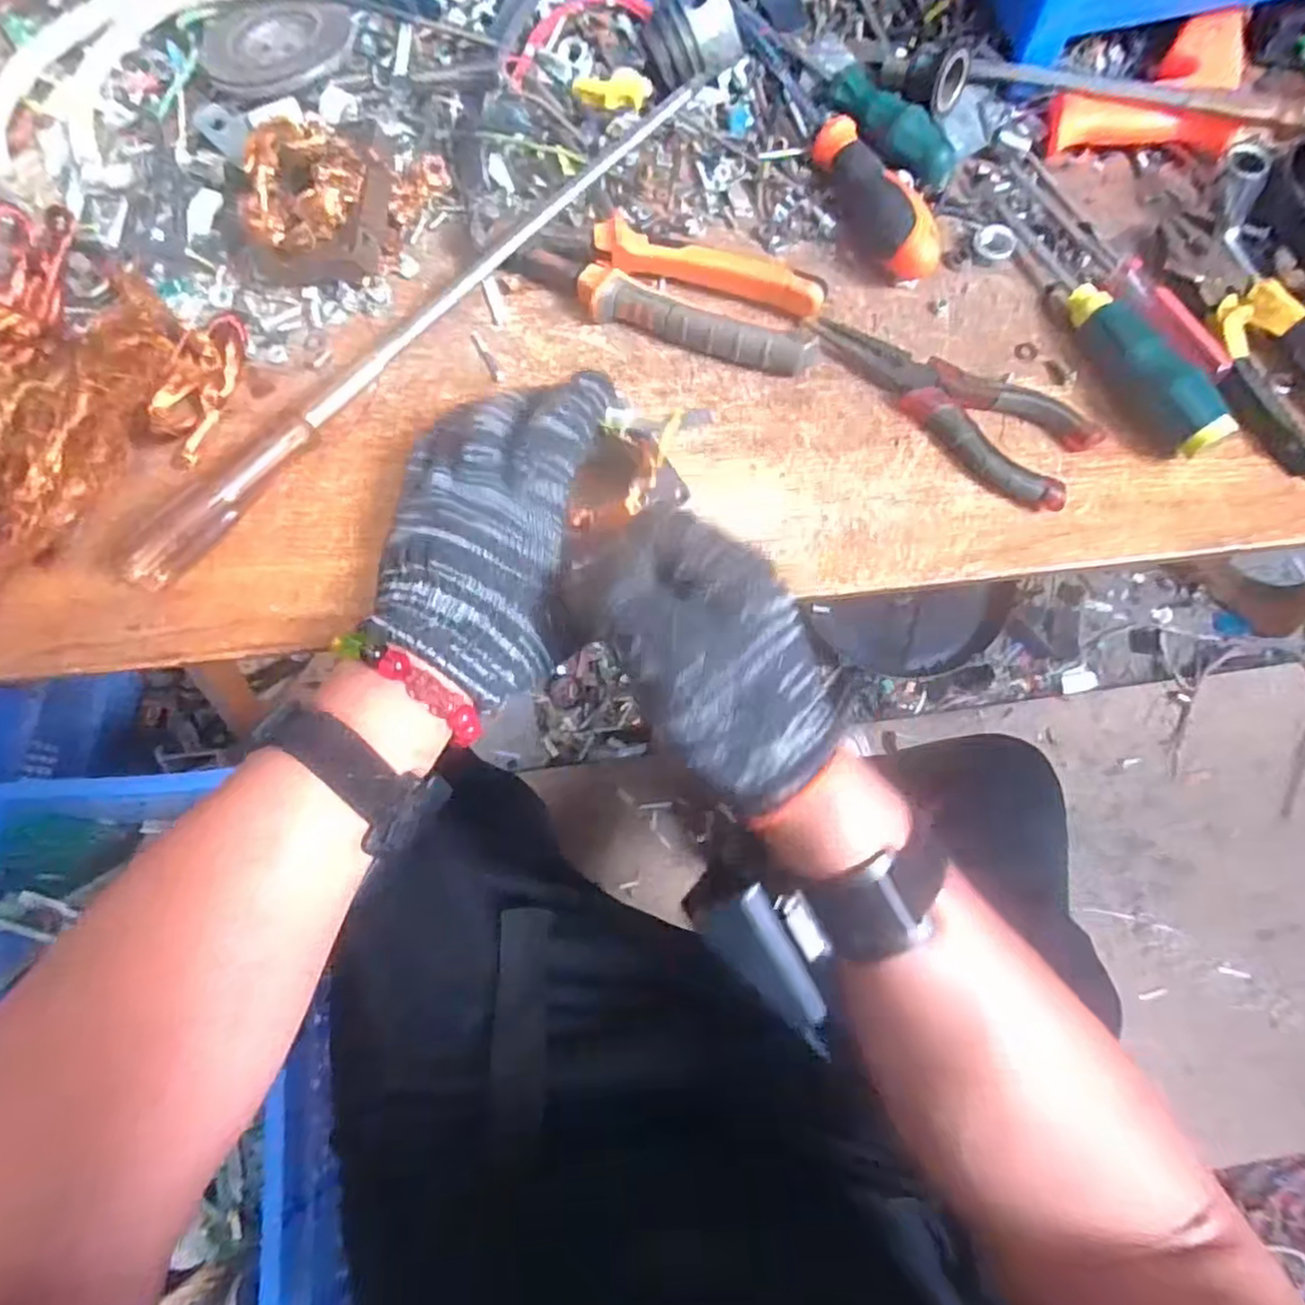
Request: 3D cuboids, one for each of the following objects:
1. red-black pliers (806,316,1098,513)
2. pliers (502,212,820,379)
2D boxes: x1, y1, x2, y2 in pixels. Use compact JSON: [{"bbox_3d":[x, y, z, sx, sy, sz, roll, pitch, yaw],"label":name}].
[{"bbox_3d":[0.151,-0.129,0.369,0.154,0.021,0.054,28,75,8],"label":"red-black pliers"},{"bbox_3d":[0.009,-0.194,0.378,0.162,0.027,0.052,19,74,6],"label":"pliers"}]

